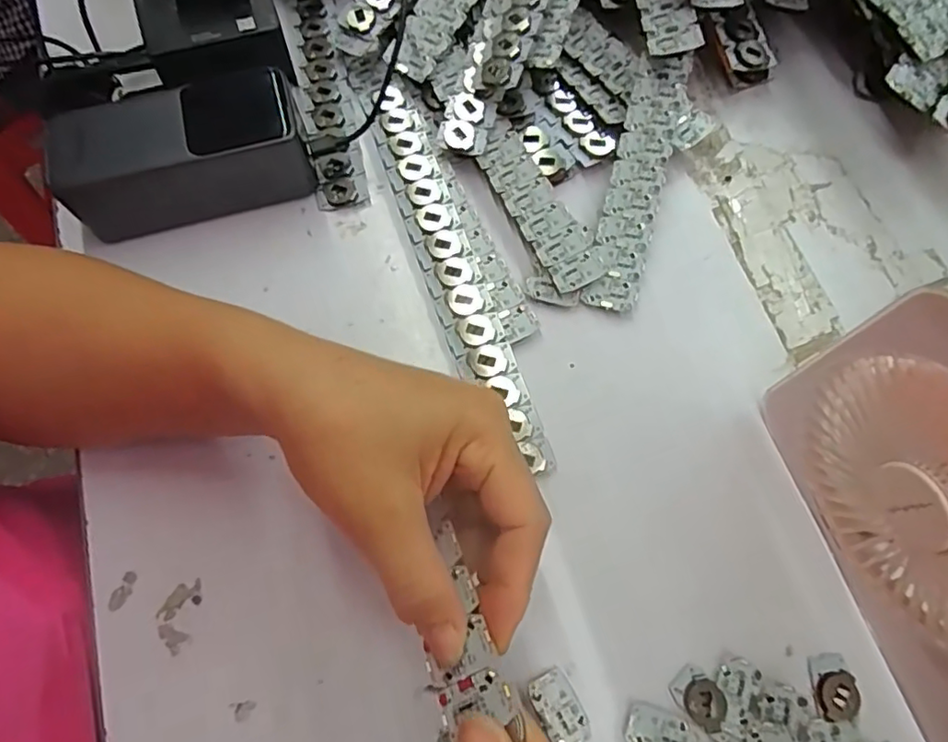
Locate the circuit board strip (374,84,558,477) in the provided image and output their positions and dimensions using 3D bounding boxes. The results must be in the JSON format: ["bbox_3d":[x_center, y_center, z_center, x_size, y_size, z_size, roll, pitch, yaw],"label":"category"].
[{"bbox_3d":[-0.013,-0.058,0.330,0.031,0.009,0.242,-19,70,-5],"label":"circuit board strip"}]

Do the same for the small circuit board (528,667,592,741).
[{"bbox_3d":[0.037,0.147,0.258,0.018,0.005,0.030,-27,71,-8],"label":"small circuit board"}]

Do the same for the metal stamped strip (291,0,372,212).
[{"bbox_3d":[-0.098,-0.182,0.374,0.030,0.011,0.182,-14,70,-4],"label":"metal stamped strip"}]

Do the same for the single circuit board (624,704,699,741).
[{"bbox_3d":[0.082,0.155,0.254,0.030,0.004,0.019,23,72,10],"label":"single circuit board"}]

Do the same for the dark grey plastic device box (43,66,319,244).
[{"bbox_3d":[-0.161,-0.125,0.334,0.127,0.047,0.056,-15,70,-4],"label":"dark grey plastic device box"}]

